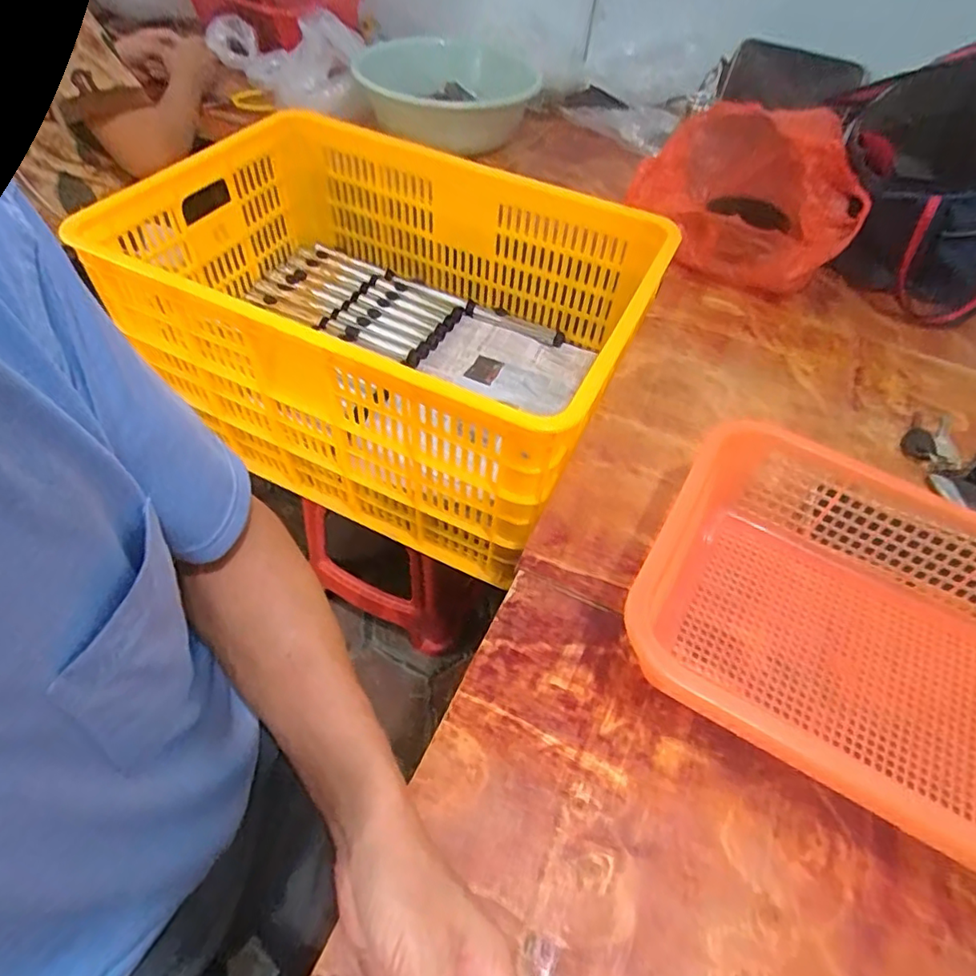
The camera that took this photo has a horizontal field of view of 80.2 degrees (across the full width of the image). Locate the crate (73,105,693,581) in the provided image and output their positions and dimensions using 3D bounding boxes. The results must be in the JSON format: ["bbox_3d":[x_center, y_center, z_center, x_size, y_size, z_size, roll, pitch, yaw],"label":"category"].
[{"bbox_3d":[-0.136,-0.216,0.787,0.631,0.322,0.411,25,54,14],"label":"crate"}]

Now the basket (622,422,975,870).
[{"bbox_3d":[0.286,0.115,0.414,0.328,0.090,0.241,27,55,15],"label":"basket"}]

